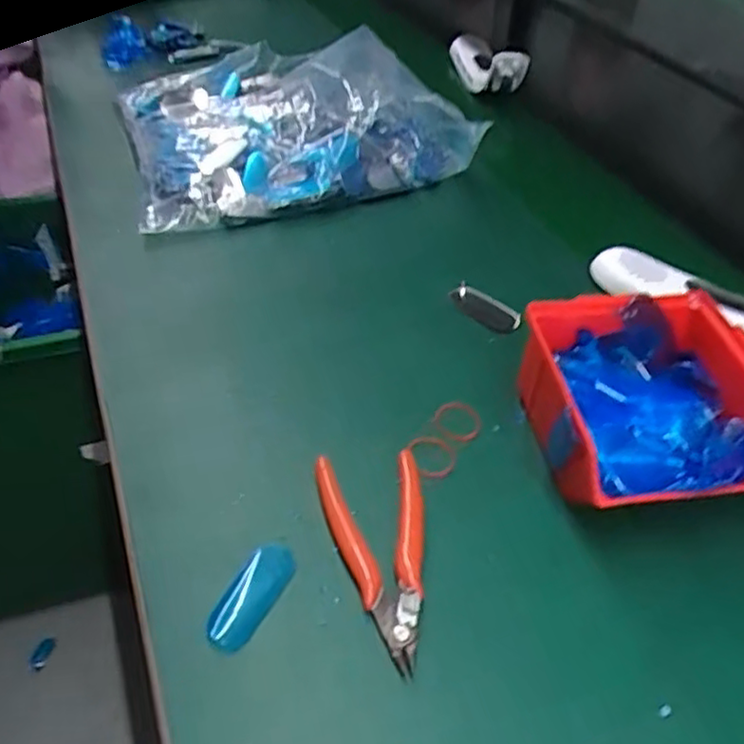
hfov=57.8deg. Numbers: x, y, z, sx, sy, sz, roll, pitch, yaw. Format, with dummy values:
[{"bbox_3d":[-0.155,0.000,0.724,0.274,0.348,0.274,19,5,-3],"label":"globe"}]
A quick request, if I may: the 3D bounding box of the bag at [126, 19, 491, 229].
[{"bbox_3d":[-0.089,-0.261,0.673,0.298,0.069,0.296,-17,50,-9],"label":"bag"}]

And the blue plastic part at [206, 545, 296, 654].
[{"bbox_3d":[-0.060,0.112,0.338,0.022,0.012,0.059,22,47,17],"label":"blue plastic part"}]

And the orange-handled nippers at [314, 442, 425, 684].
[{"bbox_3d":[0.005,0.092,0.352,0.056,0.013,0.121,-4,45,-8],"label":"orange-handled nippers"}]

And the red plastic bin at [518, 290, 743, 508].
[{"bbox_3d":[0.160,0.023,0.399,0.132,0.069,0.136,-4,45,-8],"label":"red plastic bin"}]

